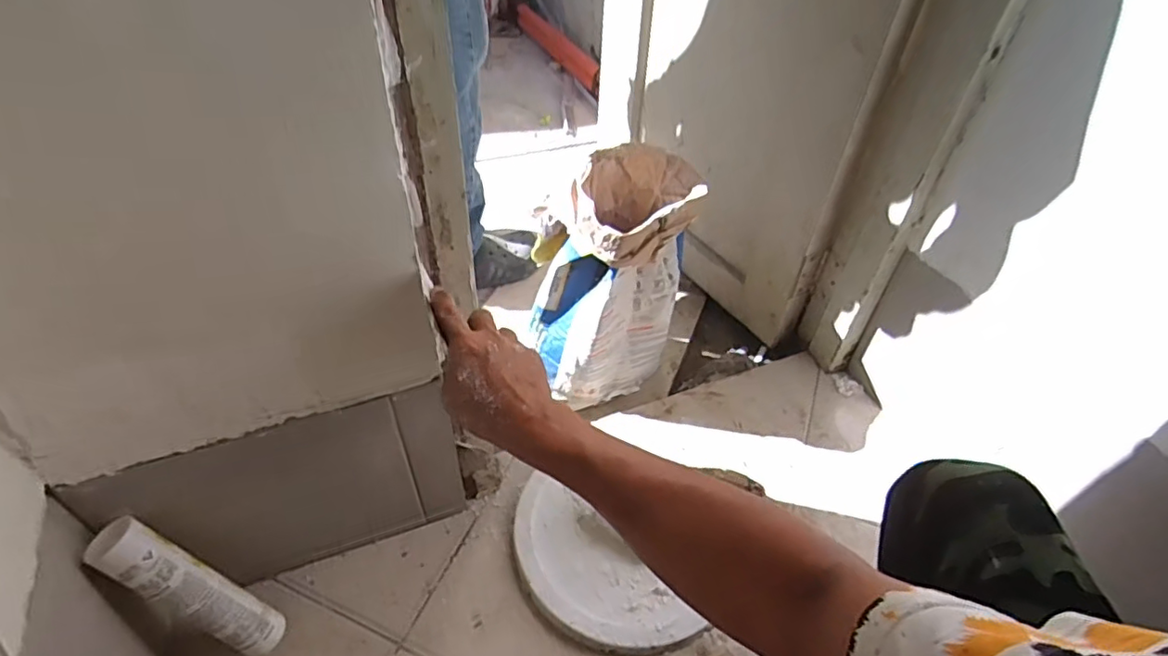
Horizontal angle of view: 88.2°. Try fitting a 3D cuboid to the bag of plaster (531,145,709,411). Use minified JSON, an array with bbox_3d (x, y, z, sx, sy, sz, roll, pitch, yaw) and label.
[{"bbox_3d":[0.060,-0.077,0.965,0.176,0.357,0.286,19,47,15],"label":"bag of plaster"}]

